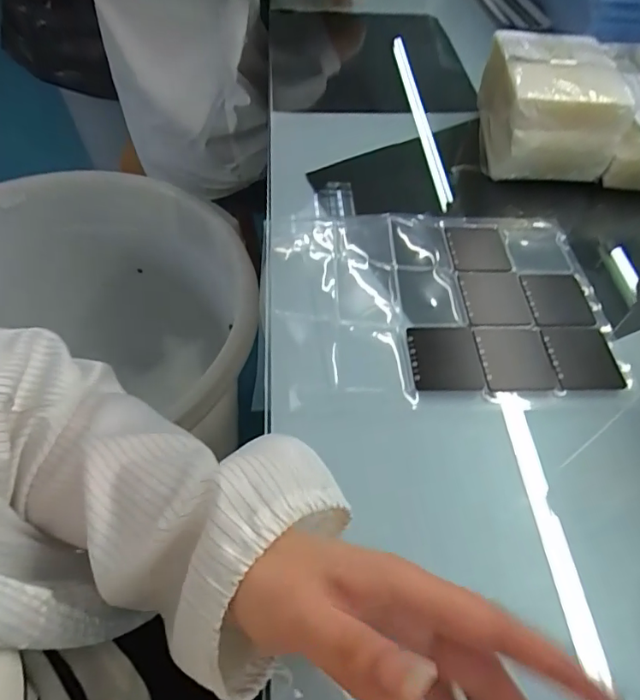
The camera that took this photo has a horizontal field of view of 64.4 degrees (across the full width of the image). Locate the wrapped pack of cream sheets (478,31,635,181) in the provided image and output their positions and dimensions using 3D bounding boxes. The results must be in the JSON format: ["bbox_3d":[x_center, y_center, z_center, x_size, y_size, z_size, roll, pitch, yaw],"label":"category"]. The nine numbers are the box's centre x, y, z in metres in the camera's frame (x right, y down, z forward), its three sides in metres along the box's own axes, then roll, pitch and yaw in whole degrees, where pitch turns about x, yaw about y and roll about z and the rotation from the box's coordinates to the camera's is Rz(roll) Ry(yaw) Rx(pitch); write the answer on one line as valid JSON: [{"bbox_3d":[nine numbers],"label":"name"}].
[{"bbox_3d":[0.229,-0.238,0.507,0.126,0.089,0.132,7,54,2],"label":"wrapped pack of cream sheets"}]

